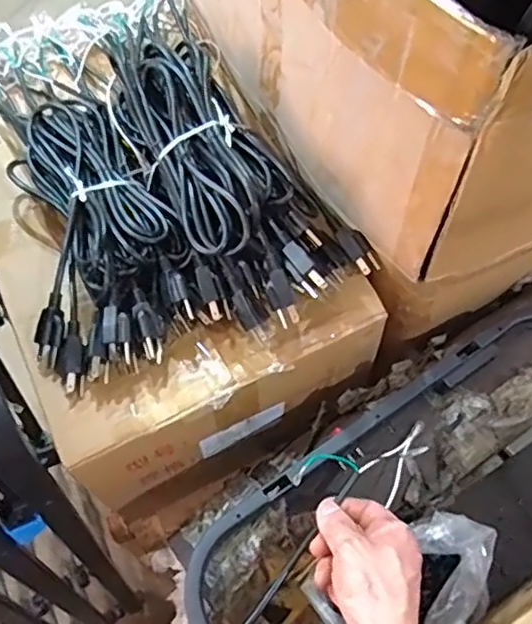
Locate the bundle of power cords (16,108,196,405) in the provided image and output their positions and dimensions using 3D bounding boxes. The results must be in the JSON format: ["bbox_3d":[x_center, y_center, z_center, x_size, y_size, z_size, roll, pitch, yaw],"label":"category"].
[{"bbox_3d":[-0.174,-0.094,0.649,0.160,0.065,0.331,-15,62,-6],"label":"bundle of power cords"}]

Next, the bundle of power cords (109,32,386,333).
[{"bbox_3d":[-0.043,-0.155,0.653,0.166,0.096,0.352,-26,63,-11],"label":"bundle of power cords"}]

